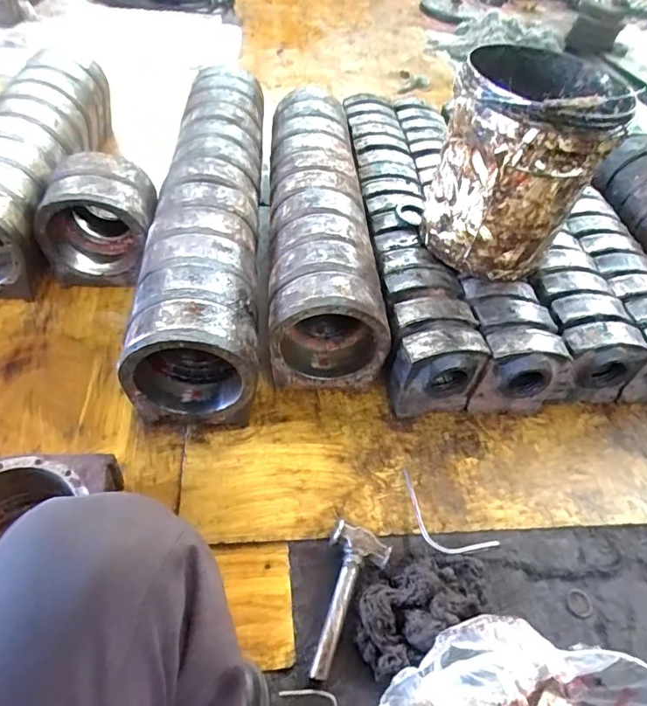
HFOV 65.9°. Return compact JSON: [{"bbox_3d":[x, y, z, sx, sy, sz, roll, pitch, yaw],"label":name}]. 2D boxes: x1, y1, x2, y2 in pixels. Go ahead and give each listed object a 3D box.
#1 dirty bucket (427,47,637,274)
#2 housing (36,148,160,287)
[{"bbox_3d":[0.371,-0.353,0.988,0.273,0.393,0.285,5,48,-5],"label":"dirty bucket"},{"bbox_3d":[-0.502,-0.289,1.121,0.242,0.240,0.164,-10,51,-17],"label":"housing"}]

